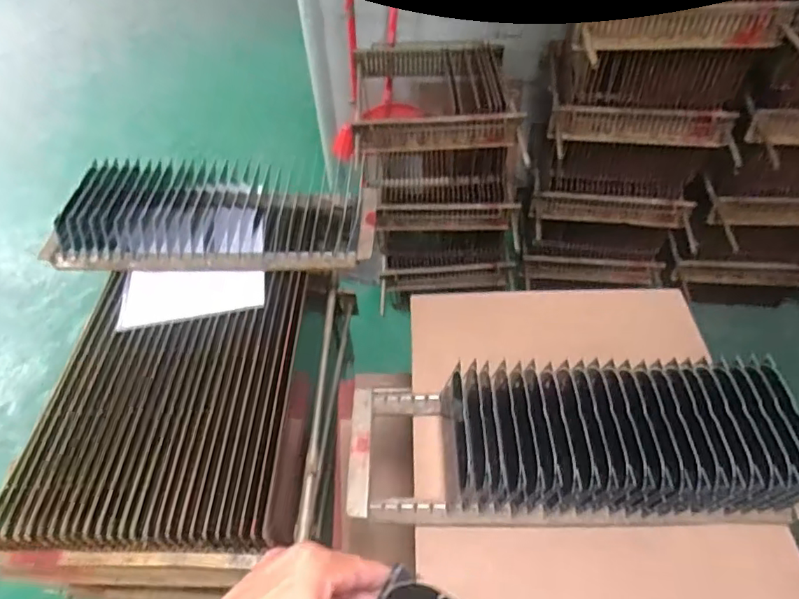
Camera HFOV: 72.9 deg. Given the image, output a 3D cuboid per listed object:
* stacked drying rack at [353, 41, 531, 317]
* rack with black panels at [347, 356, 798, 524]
[{"bbox_3d":[0.111,-0.379,1.605,0.452,0.587,0.462,-8,49,-3],"label":"stacked drying rack"},{"bbox_3d":[0.206,0.166,0.653,0.535,0.097,0.183,0,49,3],"label":"rack with black panels"}]

